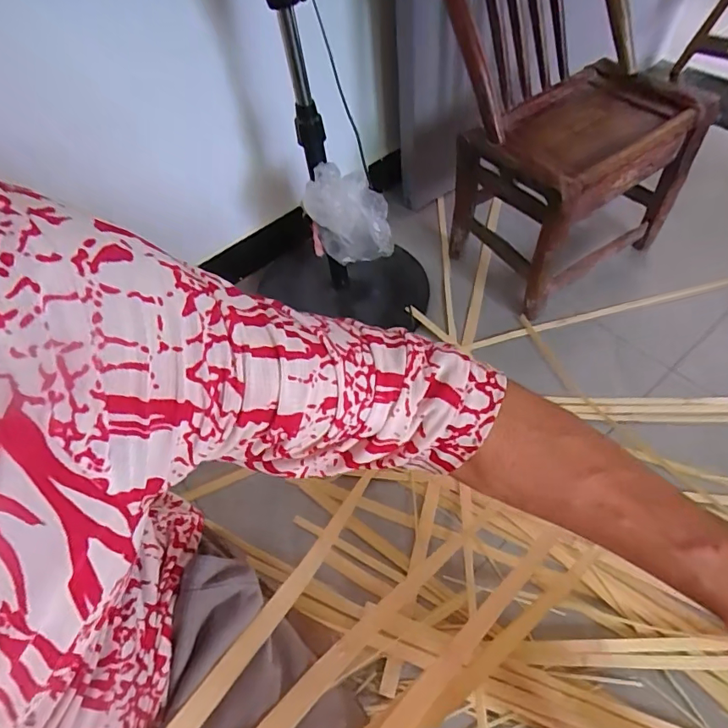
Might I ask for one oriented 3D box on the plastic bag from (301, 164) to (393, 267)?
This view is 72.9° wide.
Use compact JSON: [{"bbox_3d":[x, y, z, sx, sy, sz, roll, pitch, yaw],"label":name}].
[{"bbox_3d":[-0.031,-0.266,0.893,0.143,0.155,0.110,-13,51,-6],"label":"plastic bag"}]

